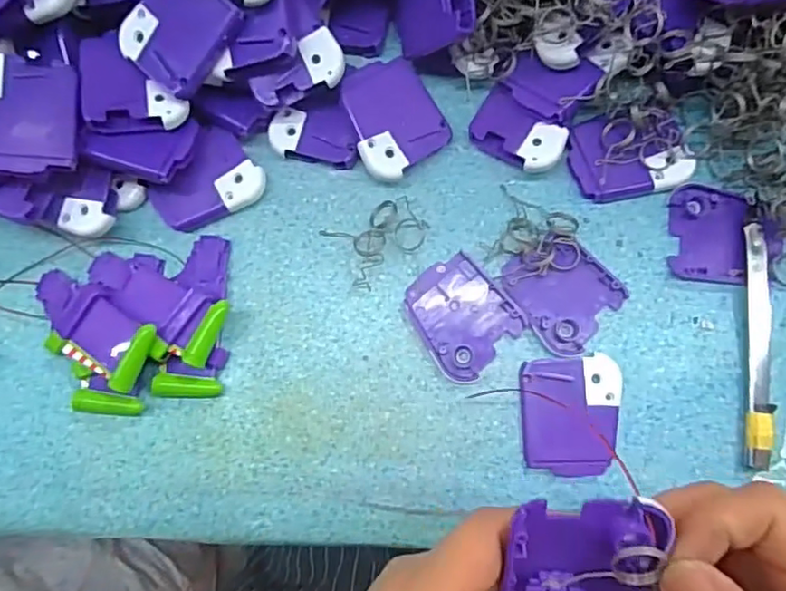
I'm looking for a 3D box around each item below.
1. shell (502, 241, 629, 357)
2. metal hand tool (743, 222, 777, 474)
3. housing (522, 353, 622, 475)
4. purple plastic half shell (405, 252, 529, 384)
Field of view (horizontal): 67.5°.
[{"bbox_3d":[0.092,-0.002,0.324,0.060,0.006,0.051,44,86,7],"label":"shell"},{"bbox_3d":[0.193,0.025,0.309,0.014,0.011,0.126,4,82,2],"label":"metal hand tool"},{"bbox_3d":[0.096,0.064,0.314,0.052,0.006,0.061,-3,82,2],"label":"housing"},{"bbox_3d":[0.036,0.012,0.326,0.052,0.004,0.060,-43,83,-4],"label":"purple plastic half shell"}]

